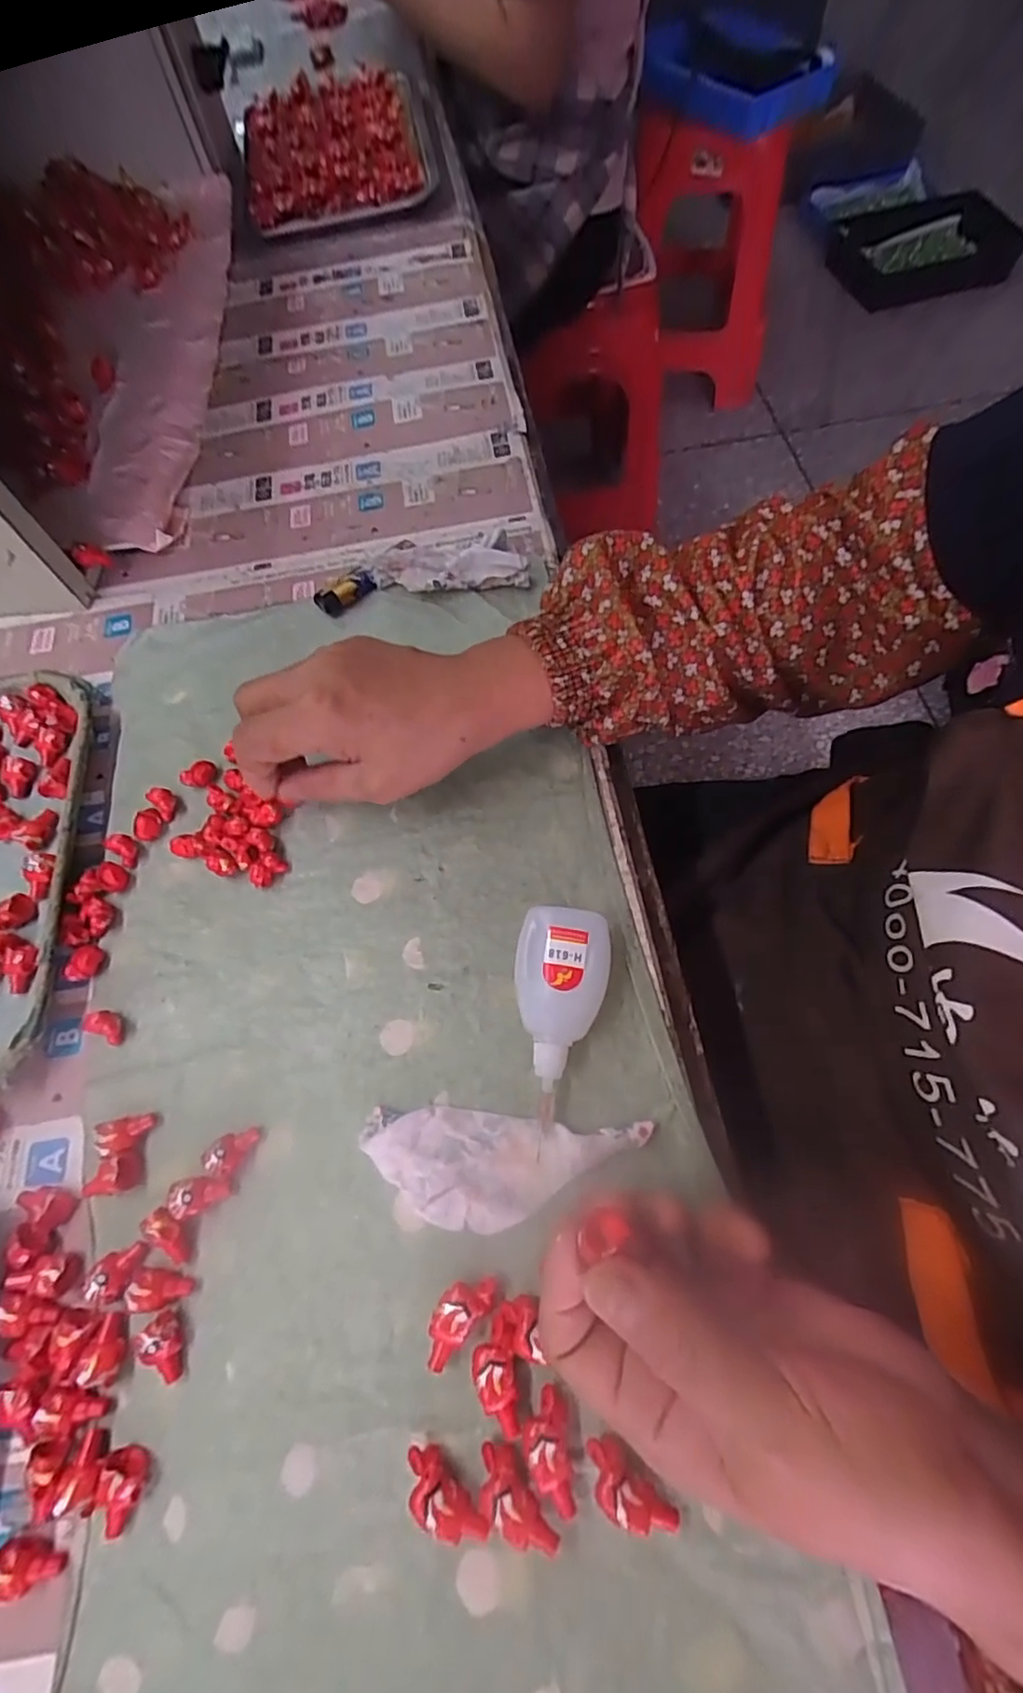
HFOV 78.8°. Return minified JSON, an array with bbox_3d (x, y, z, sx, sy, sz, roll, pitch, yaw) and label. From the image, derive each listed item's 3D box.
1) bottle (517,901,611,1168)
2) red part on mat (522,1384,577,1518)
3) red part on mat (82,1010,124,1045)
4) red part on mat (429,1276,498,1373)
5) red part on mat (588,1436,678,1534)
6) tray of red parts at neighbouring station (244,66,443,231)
[{"bbox_3d":[0.023,0.081,0.302,0.044,0.029,0.099,5,66,5],"label":"bottle"},{"bbox_3d":[0.014,0.236,0.243,0.018,0.012,0.037,-7,66,-1],"label":"red part on mat"},{"bbox_3d":[-0.211,0.093,0.324,0.018,0.012,0.014,18,68,10],"label":"red part on mat"},{"bbox_3d":[-0.023,0.198,0.263,0.037,0.012,0.018,-42,71,-15],"label":"red part on mat"},{"bbox_3d":[0.043,0.245,0.238,0.037,0.015,0.018,38,73,17],"label":"red part on mat"},{"bbox_3d":[-0.188,-0.750,0.666,0.195,0.042,0.301,-11,66,-2],"label":"tray of red parts at neighbouring station"}]

